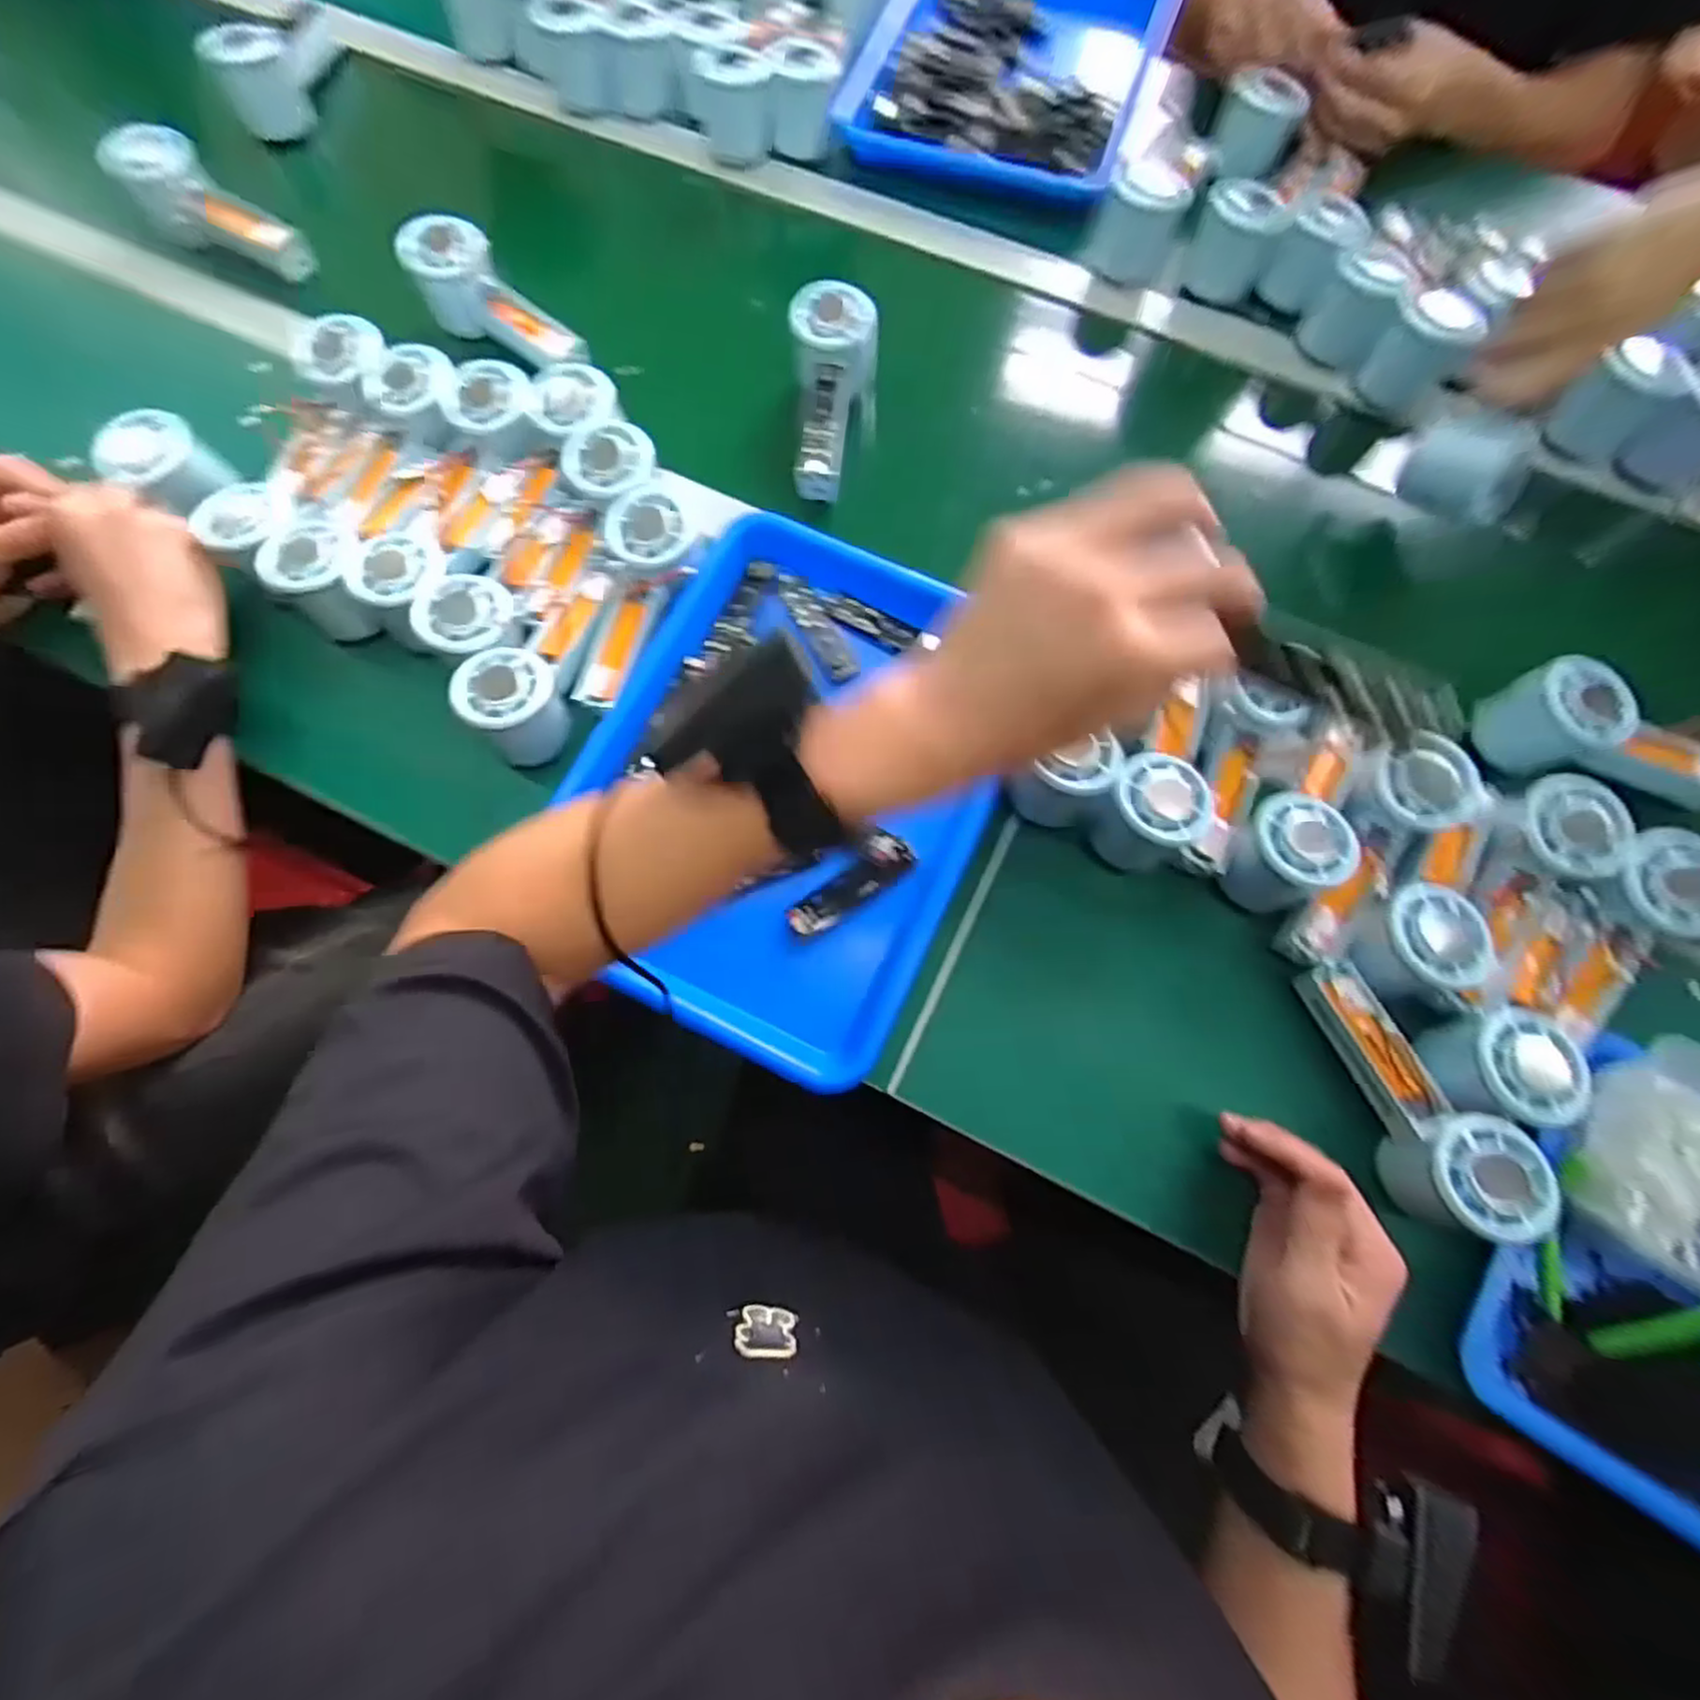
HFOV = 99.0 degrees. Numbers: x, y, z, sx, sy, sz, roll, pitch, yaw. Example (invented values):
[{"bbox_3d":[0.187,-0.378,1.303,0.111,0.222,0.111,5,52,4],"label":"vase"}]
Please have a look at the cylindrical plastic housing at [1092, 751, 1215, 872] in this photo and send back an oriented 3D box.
[{"bbox_3d":[0.184,-0.022,0.451,0.059,0.056,0.059,0,73,0],"label":"cylindrical plastic housing"}]

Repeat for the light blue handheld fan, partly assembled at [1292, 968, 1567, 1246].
[{"bbox_3d":[0.312,0.139,0.412,0.057,0.058,0.150,-19,61,-6],"label":"light blue handheld fan, partly assembled"}]

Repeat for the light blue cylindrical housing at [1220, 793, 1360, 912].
[{"bbox_3d":[0.263,0.003,0.441,0.058,0.048,0.062,37,76,10],"label":"light blue cylindrical housing"}]

